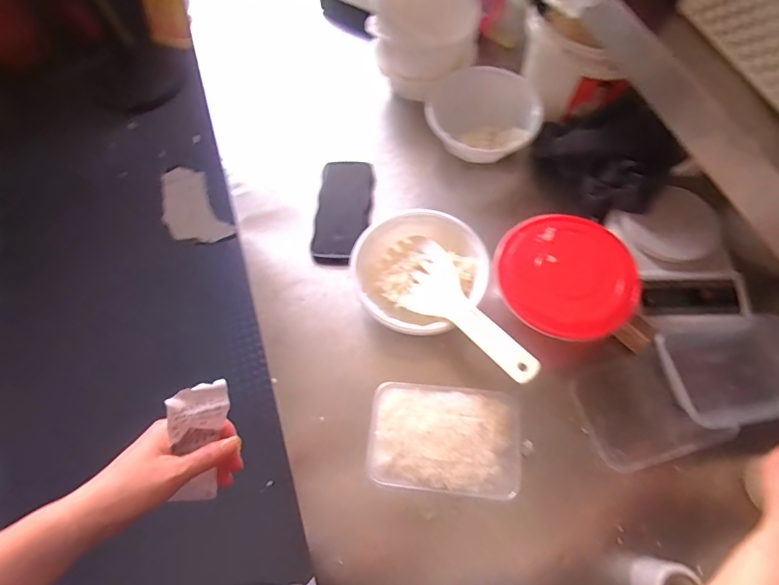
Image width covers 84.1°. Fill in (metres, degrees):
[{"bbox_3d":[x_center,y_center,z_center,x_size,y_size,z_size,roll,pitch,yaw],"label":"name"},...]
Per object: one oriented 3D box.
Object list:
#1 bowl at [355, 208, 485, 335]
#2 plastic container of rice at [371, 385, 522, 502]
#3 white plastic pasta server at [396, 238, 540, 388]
[{"bbox_3d":[0.037,-0.021,0.556,0.159,0.067,0.161,-1,62,2],"label":"bowl"},{"bbox_3d":[0.060,0.162,0.482,0.160,0.035,0.108,5,63,5],"label":"plastic container of rice"},{"bbox_3d":[0.082,0.023,0.487,0.076,0.031,0.211,-30,46,-13],"label":"white plastic pasta server"}]

